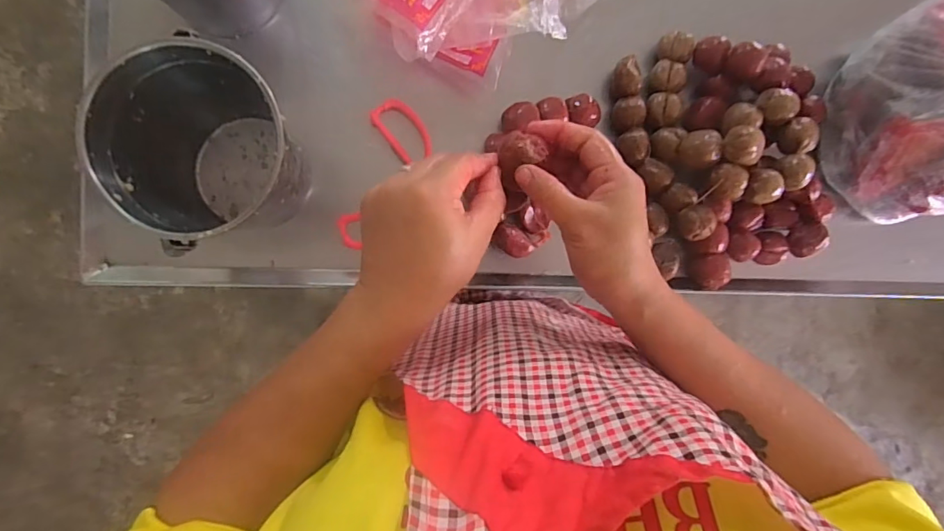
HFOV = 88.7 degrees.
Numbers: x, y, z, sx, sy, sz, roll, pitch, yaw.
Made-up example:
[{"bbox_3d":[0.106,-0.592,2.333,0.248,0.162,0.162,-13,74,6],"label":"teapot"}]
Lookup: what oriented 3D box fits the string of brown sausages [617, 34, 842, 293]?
[{"bbox_3d":[0.258,-0.113,0.473,0.199,0.056,0.244,-18,93,-5],"label":"string of brown sausages"}]

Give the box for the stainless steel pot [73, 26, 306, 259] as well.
[{"bbox_3d":[-0.205,-0.089,0.396,0.129,0.137,0.130,0,91,-5],"label":"stainless steel pot"}]

